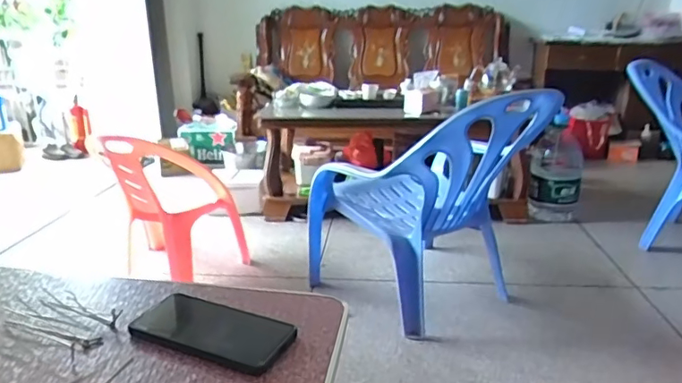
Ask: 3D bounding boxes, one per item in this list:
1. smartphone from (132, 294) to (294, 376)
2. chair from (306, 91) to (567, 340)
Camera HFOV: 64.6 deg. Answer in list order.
[{"bbox_3d":[-0.131,0.141,0.561,0.160,0.013,0.084,11,23,21],"label":"smartphone"},{"bbox_3d":[0.273,0.023,1.725,0.583,0.707,0.641,-12,21,-34],"label":"chair"}]

